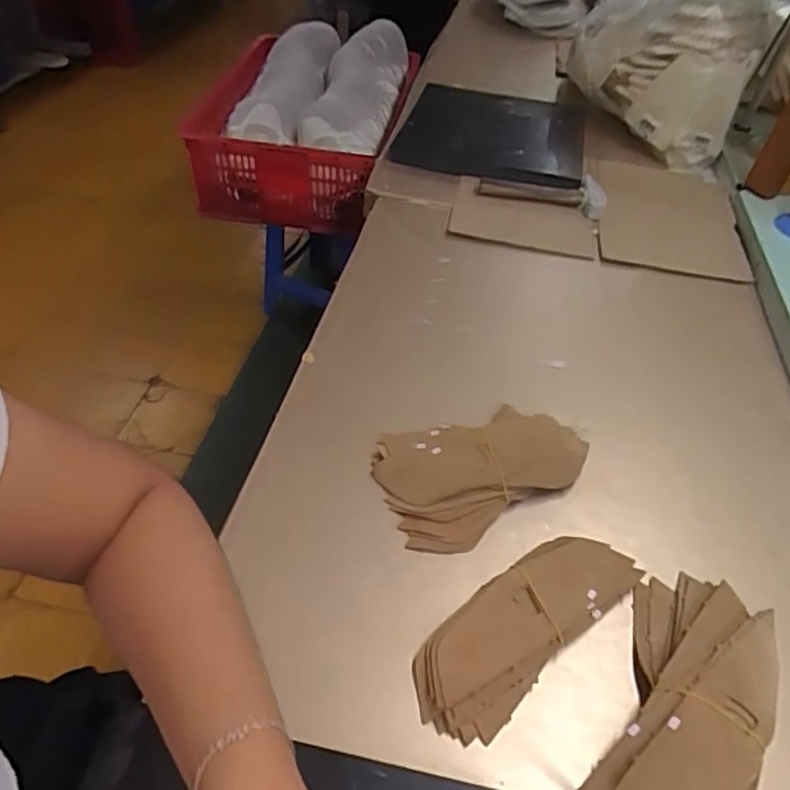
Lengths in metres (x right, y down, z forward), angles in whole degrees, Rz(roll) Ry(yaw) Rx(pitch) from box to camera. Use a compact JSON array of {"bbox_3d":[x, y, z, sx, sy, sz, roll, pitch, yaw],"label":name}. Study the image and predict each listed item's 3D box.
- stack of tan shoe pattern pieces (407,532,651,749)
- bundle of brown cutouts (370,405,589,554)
[{"bbox_3d":[0.097,0.167,0.458,0.197,0.024,0.072,-31,56,-30],"label":"stack of tan shoe pattern pieces"},{"bbox_3d":[0.080,0.062,0.548,0.183,0.030,0.116,-15,49,-19],"label":"bundle of brown cutouts"}]

